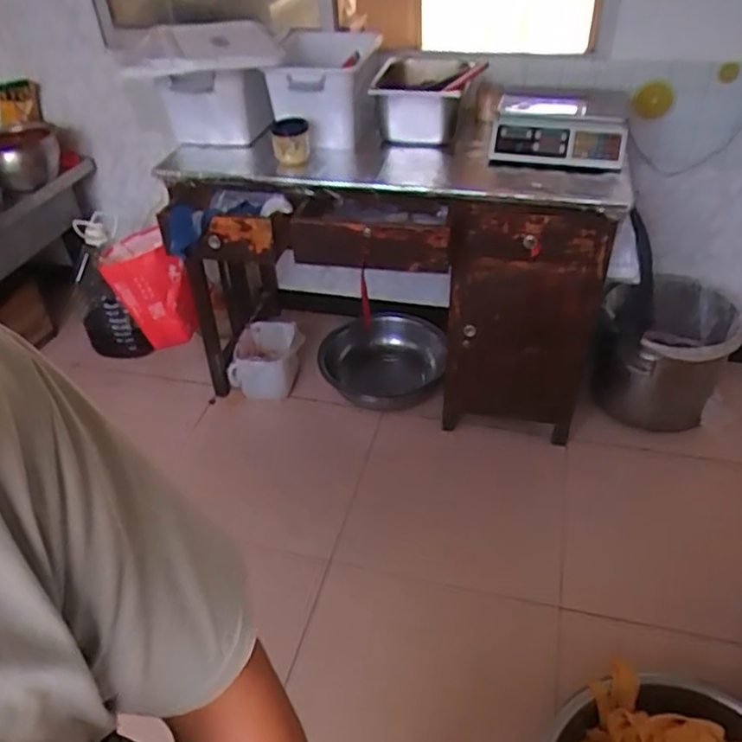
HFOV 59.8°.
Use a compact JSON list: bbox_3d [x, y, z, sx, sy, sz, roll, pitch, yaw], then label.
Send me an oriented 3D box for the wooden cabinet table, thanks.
[{"bbox_3d":[0.054,-0.279,1.938,1.174,0.707,0.599,6,41,12],"label":"wooden cabinet table"}]

